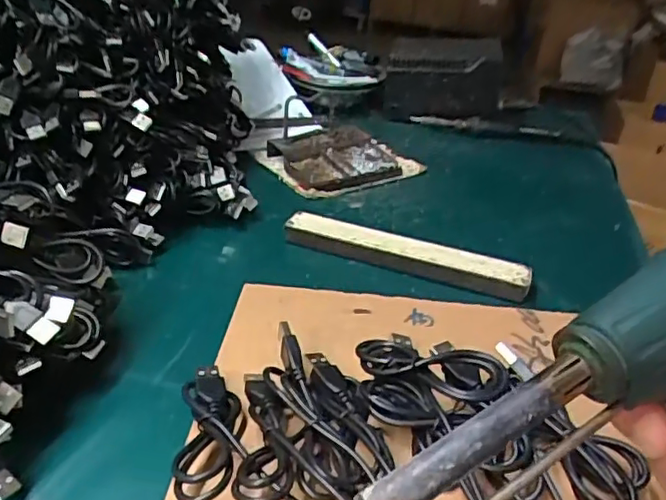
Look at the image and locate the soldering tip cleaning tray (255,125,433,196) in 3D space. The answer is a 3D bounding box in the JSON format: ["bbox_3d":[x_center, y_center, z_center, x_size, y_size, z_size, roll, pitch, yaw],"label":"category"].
[{"bbox_3d":[0.007,-0.101,0.644,0.140,0.027,0.121,-16,38,-32],"label":"soldering tip cleaning tray"}]

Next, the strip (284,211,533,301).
[{"bbox_3d":[0.057,0.003,0.487,0.197,0.022,0.029,14,32,16],"label":"strip"}]

